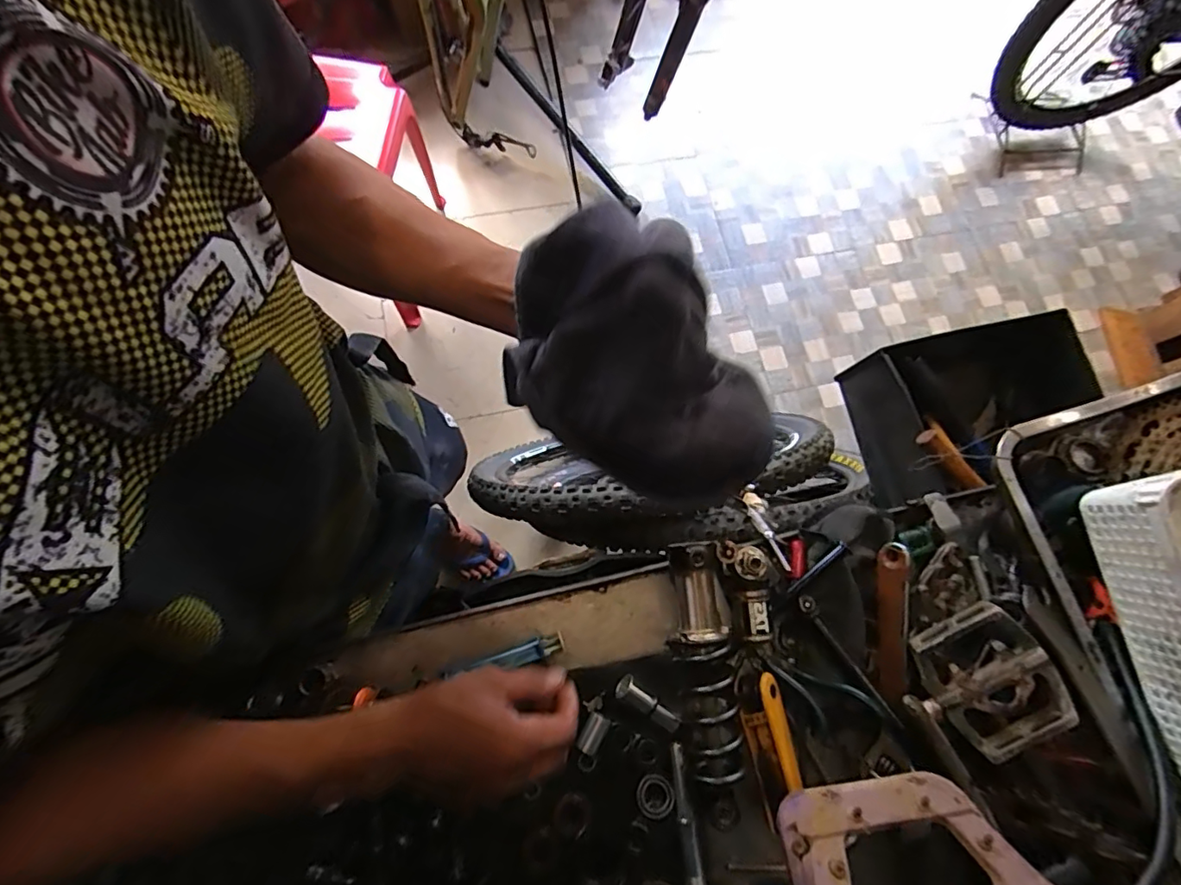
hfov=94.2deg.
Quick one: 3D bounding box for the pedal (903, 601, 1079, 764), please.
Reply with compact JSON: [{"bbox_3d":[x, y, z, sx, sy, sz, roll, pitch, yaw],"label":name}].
[{"bbox_3d":[0.318,0.200,0.445,0.108,0.030,0.107,-29,80,-7],"label":"pedal"}]

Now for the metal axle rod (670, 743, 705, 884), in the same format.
[{"bbox_3d":[0.082,0.333,0.471,0.015,0.015,0.128,-8,76,-7],"label":"metal axle rod"}]

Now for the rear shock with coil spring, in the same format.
[{"bbox_3d":[0.117,0.190,0.483,0.088,0.061,0.200,1,73,-4],"label":"rear shock with coil spring"}]

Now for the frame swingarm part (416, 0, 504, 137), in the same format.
[{"bbox_3d":[-0.325,-1.047,1.407,0.211,0.438,0.169,-9,76,-7],"label":"frame swingarm part"}]

